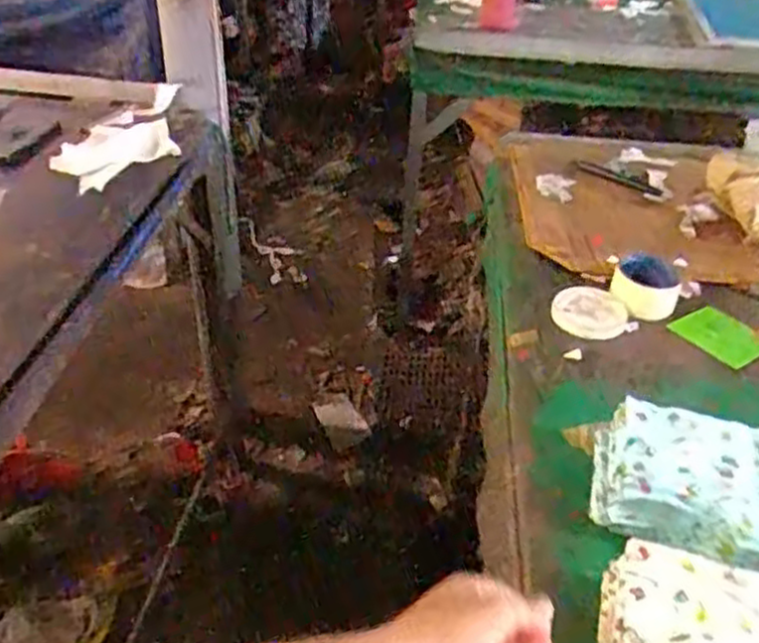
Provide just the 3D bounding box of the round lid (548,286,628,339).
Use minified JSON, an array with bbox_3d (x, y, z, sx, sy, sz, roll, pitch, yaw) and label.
[{"bbox_3d":[0.270,-0.014,0.989,0.093,0.017,0.090,9,37,9],"label":"round lid"}]

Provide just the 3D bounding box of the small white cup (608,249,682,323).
[{"bbox_3d":[0.344,-0.049,0.992,0.083,0.050,0.066,22,41,24],"label":"small white cup"}]

